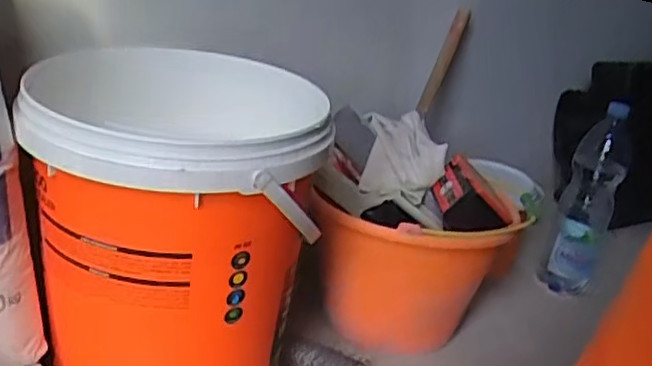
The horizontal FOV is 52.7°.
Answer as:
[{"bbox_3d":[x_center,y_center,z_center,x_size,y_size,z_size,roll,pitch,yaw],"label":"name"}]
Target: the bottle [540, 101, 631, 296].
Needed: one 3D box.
[{"bbox_3d":[0.439,0.043,1.112,0.086,0.327,0.079,20,26,21],"label":"bottle"}]

